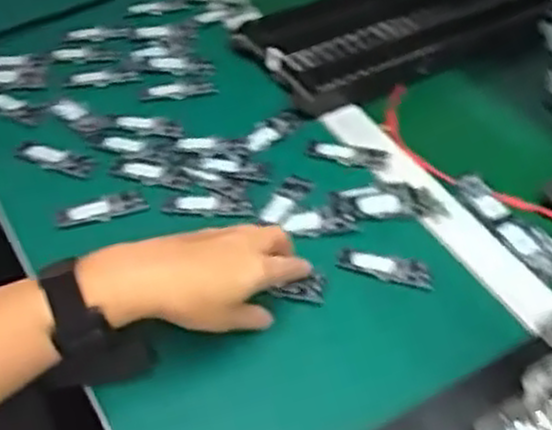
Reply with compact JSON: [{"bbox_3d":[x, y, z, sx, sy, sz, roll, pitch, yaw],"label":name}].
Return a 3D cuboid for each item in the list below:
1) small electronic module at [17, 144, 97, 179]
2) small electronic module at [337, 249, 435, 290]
[{"bbox_3d":[-0.188,-0.048,0.671,0.067,0.004,0.024,16,48,12],"label":"small electronic module"},{"bbox_3d":[0.085,0.040,0.606,0.073,0.004,0.025,12,47,8],"label":"small electronic module"}]

